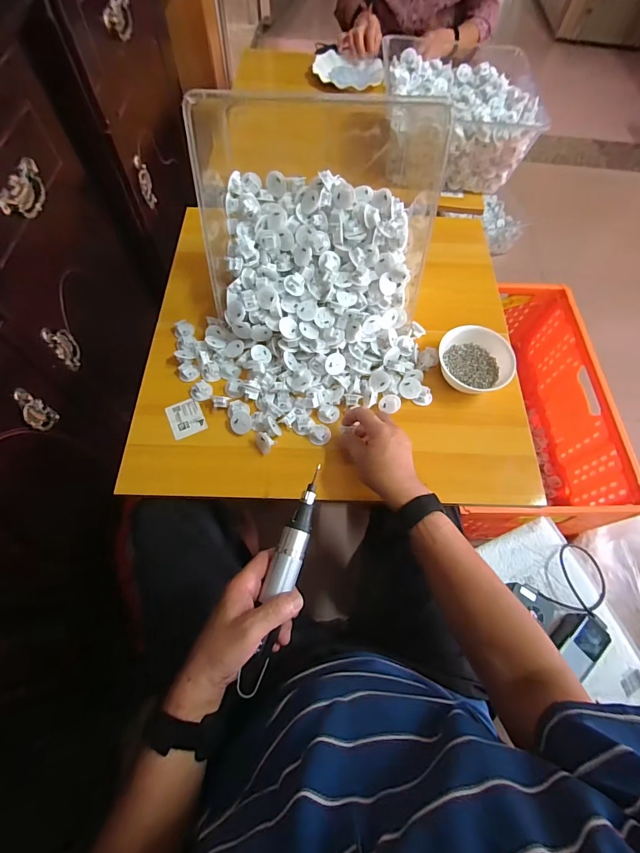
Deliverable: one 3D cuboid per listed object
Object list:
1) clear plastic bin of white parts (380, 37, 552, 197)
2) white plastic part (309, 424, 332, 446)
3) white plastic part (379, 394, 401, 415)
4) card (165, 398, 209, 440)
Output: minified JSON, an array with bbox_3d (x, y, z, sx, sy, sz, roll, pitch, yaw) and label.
[{"bbox_3d":[0.270,-0.630,0.805,0.283,0.130,0.245,4,65,-1],"label":"clear plastic bin of white parts"},{"bbox_3d":[0.000,0.013,0.585,0.031,0.012,0.030,1,65,-2],"label":"white plastic part"},{"bbox_3d":[0.109,-0.036,0.605,0.030,0.012,0.029,27,67,10],"label":"white plastic part"},{"bbox_3d":[-0.207,-0.013,0.604,0.051,0.005,0.062,-20,69,-18],"label":"card"}]

